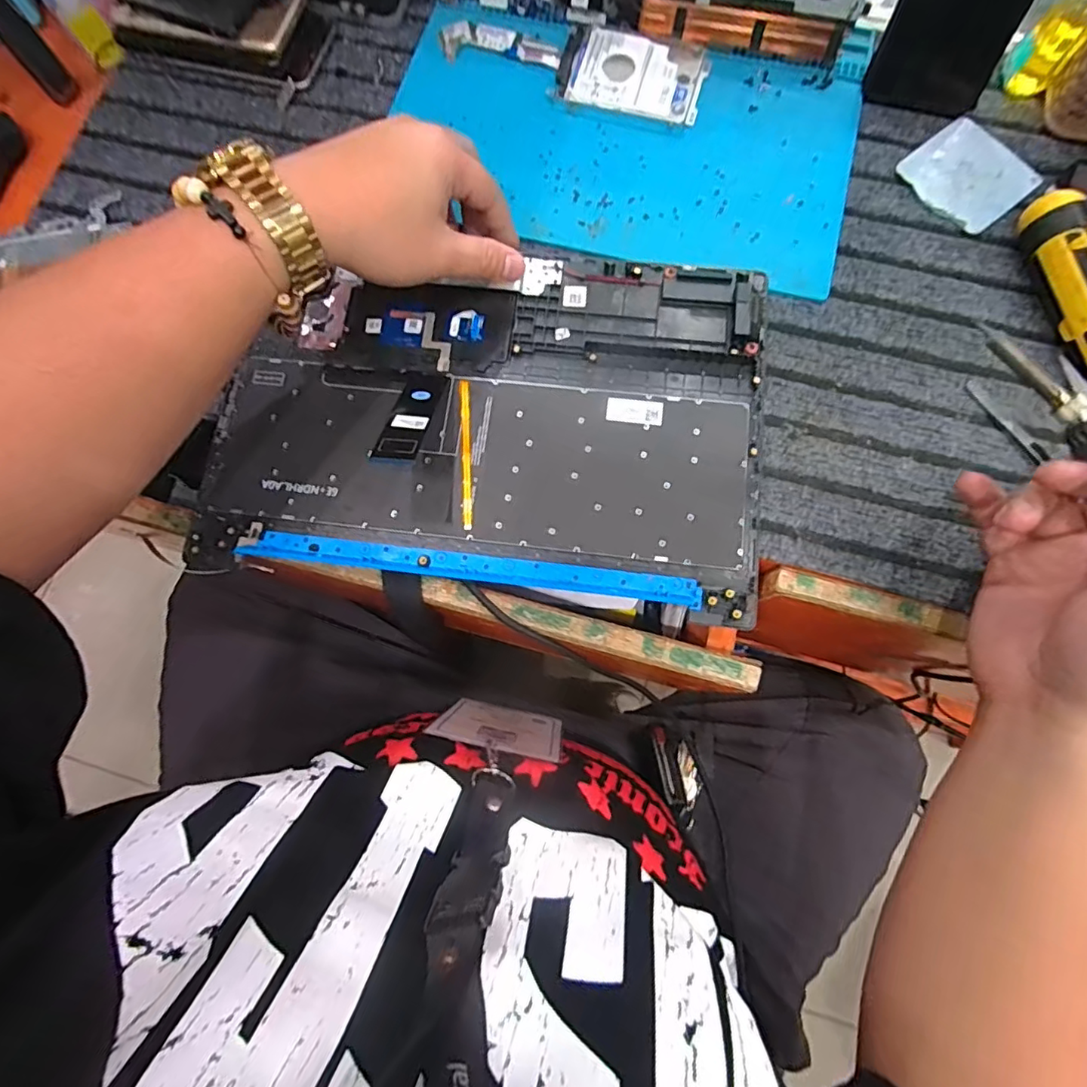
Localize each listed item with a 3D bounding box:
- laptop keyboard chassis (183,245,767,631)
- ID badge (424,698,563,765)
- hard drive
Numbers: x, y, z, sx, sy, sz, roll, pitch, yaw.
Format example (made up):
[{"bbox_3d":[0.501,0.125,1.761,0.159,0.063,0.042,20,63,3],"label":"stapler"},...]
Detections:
[{"bbox_3d":[-0.037,-0.090,0.364,0.344,0.019,0.234,6,77,2],"label":"laptop keyboard chassis"},{"bbox_3d":[-0.031,0.142,0.436,0.091,0.125,0.007,13,85,5],"label":"ID badge"},{"bbox_3d":[0.068,-0.361,0.426,0.111,0.009,0.073,17,77,5],"label":"hard drive"}]

